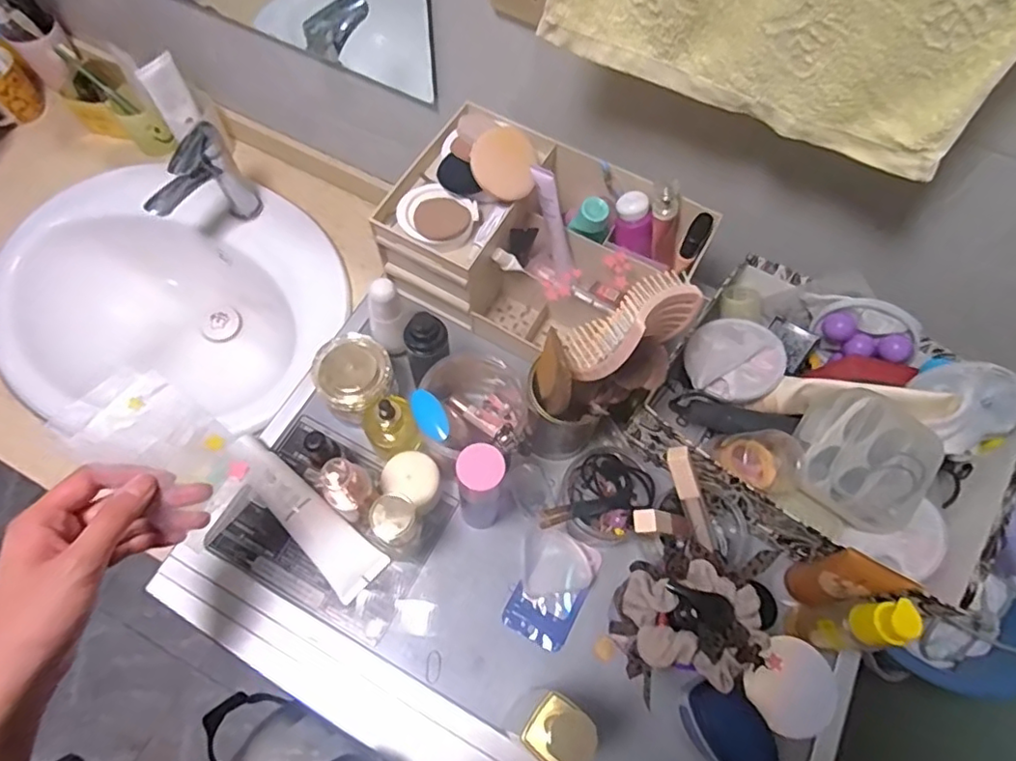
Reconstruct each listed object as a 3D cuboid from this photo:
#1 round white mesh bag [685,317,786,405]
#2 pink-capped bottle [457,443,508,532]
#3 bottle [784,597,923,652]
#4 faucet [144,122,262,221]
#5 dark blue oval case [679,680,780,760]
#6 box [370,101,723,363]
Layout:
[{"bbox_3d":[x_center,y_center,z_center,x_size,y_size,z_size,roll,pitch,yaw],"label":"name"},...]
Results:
[{"bbox_3d":[0.219,-0.021,0.567,0.086,0.024,0.089,1,66,-2],"label":"round white mesh bag"},{"bbox_3d":[-0.023,0.092,0.493,0.033,0.152,0.035,13,66,3],"label":"pink-capped bottle"},{"bbox_3d":[0.267,0.194,0.464,0.028,0.137,0.032,22,67,7],"label":"bottle"},{"bbox_3d":[-0.449,-0.269,0.875,0.040,0.185,0.149,28,68,10],"label":"faucet"},{"bbox_3d":[0.166,0.266,0.444,0.043,0.052,0.073,-30,71,-15],"label":"dark blue oval case"},{"bbox_3d":[0.034,-0.137,0.602,0.291,0.150,0.181,24,67,8],"label":"box"}]

